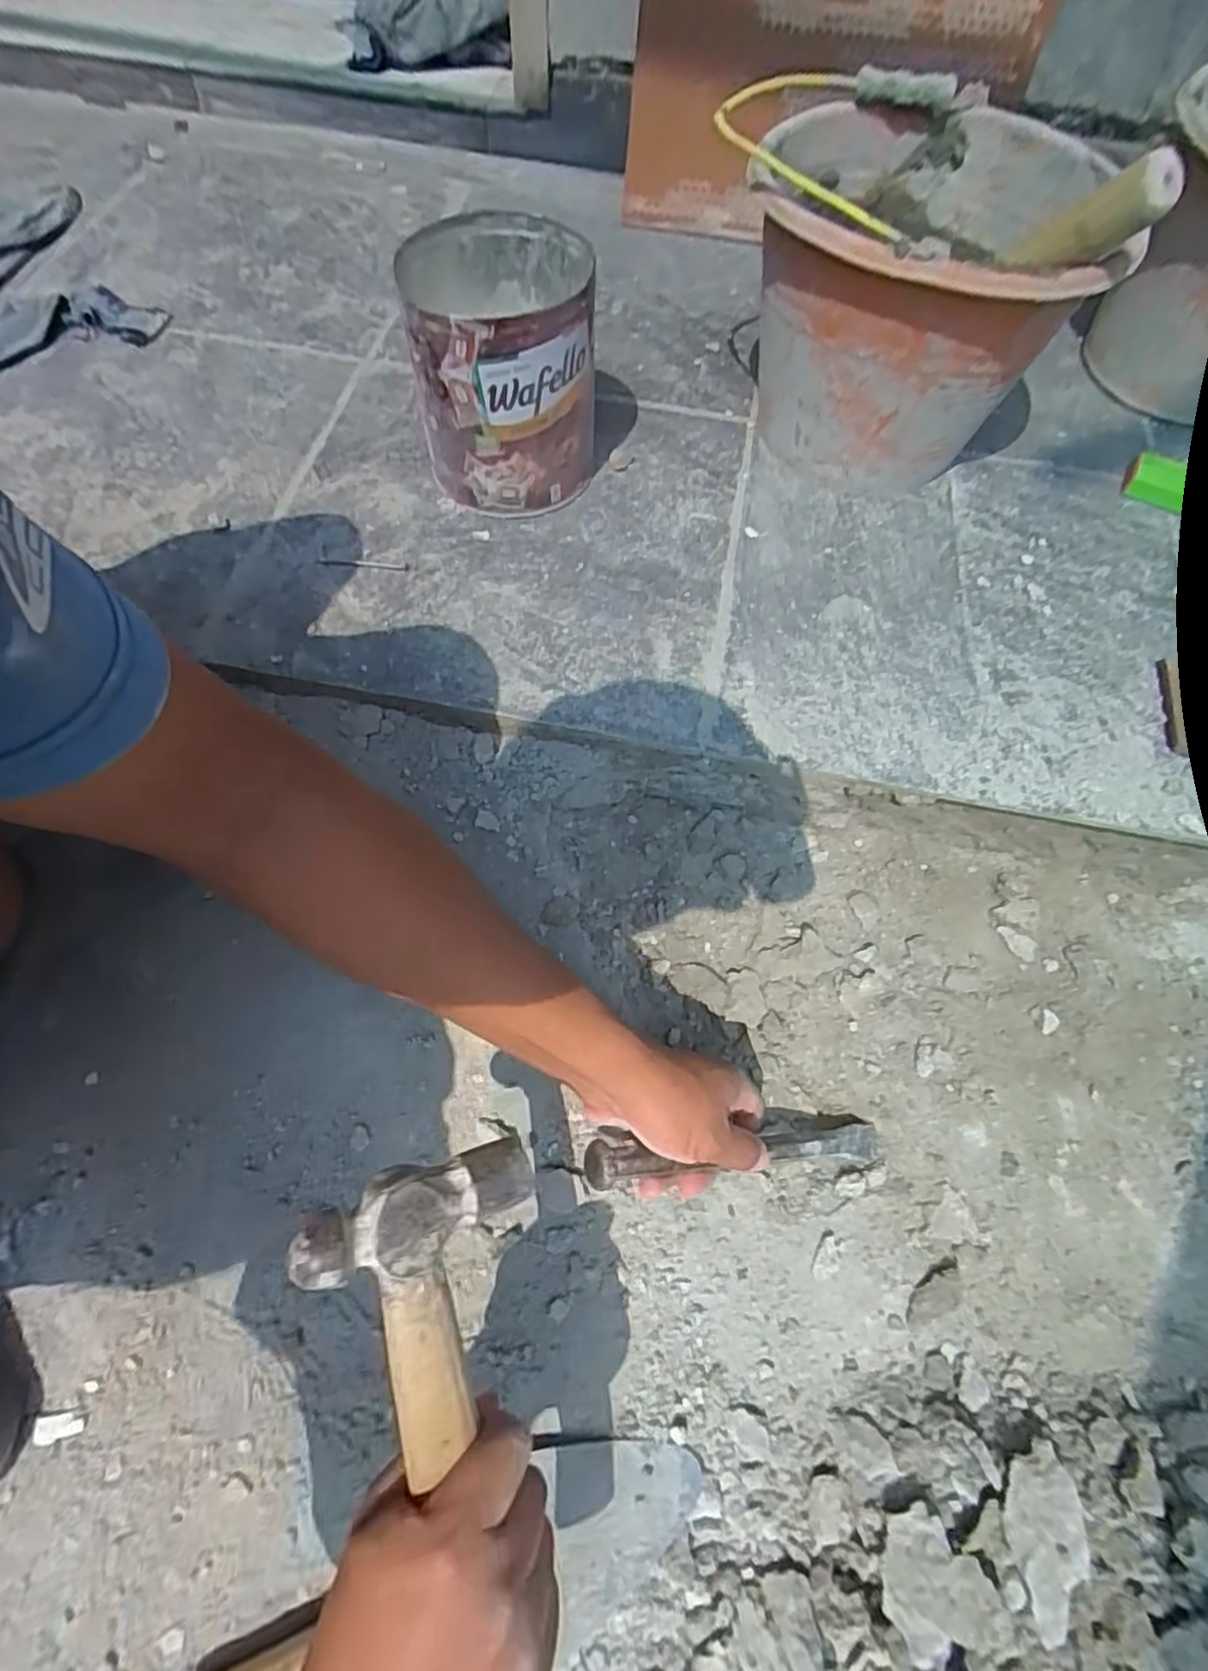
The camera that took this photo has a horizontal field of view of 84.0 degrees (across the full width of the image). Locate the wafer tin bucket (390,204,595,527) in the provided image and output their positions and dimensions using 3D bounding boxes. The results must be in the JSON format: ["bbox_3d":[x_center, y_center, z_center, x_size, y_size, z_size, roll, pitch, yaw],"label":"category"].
[{"bbox_3d":[-0.082,-0.385,0.562,0.136,0.155,0.159,-5,64,-5],"label":"wafer tin bucket"}]

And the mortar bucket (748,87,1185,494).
[{"bbox_3d":[0.244,-0.446,0.563,0.243,0.232,0.257,1,64,-2],"label":"mortar bucket"}]

